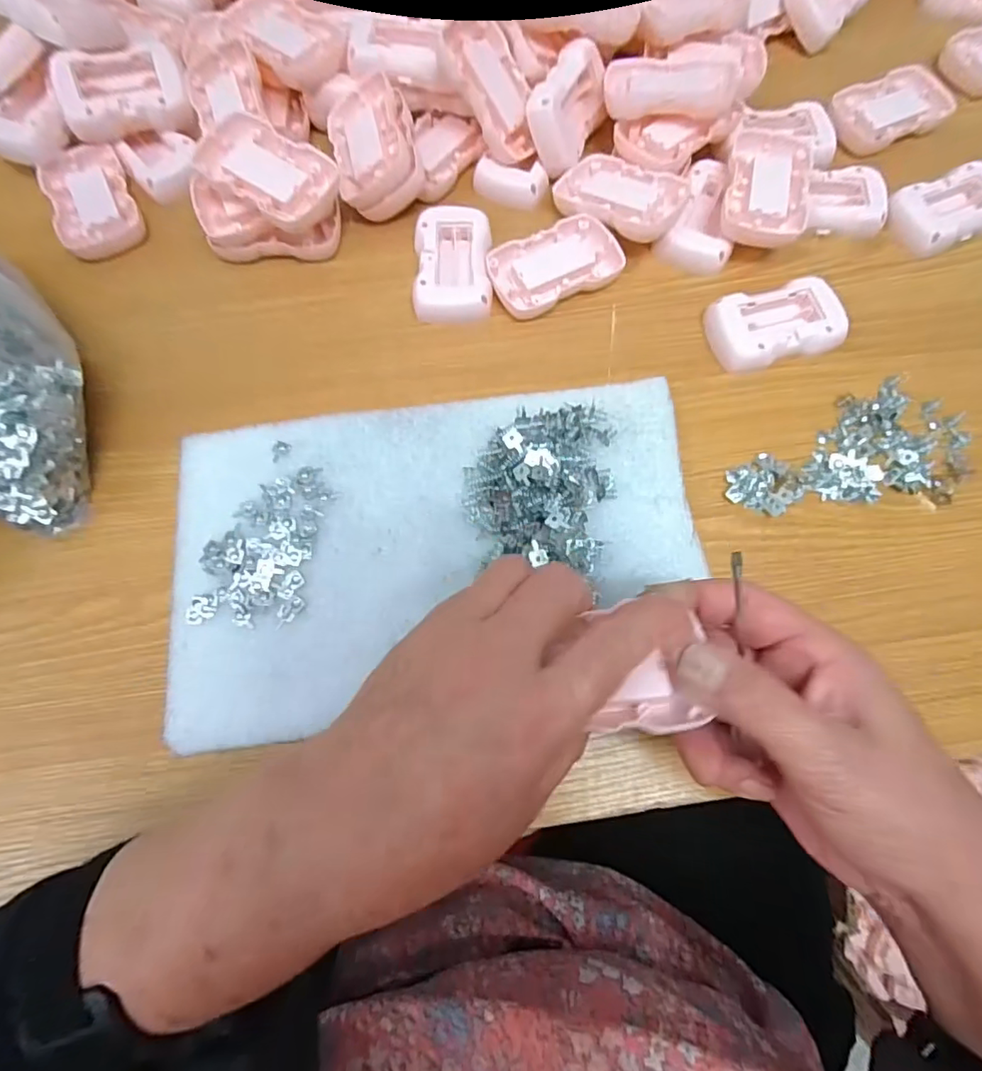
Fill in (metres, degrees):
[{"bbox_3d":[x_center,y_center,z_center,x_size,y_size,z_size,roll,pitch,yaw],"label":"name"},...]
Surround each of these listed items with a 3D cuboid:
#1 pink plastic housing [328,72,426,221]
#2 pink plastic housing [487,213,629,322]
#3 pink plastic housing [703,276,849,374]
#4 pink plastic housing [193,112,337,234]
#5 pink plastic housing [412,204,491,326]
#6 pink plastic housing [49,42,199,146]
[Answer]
[{"bbox_3d":[-0.080,-0.268,0.372,0.054,0.026,0.090,-22,75,25],"label":"pink plastic housing"},{"bbox_3d":[0.043,-0.182,0.366,0.088,0.015,0.053,-26,76,-7],"label":"pink plastic housing"},{"bbox_3d":[0.188,-0.139,0.357,0.085,0.022,0.050,-16,75,-5],"label":"pink plastic housing"},{"bbox_3d":[-0.146,-0.234,0.351,0.088,0.023,0.055,30,76,8],"label":"pink plastic housing"},{"bbox_3d":[-0.026,-0.184,0.365,0.050,0.018,0.082,-1,74,-1],"label":"pink plastic housing"},{"bbox_3d":[-0.256,-0.311,0.377,0.081,0.035,0.048,-15,75,-5],"label":"pink plastic housing"}]

